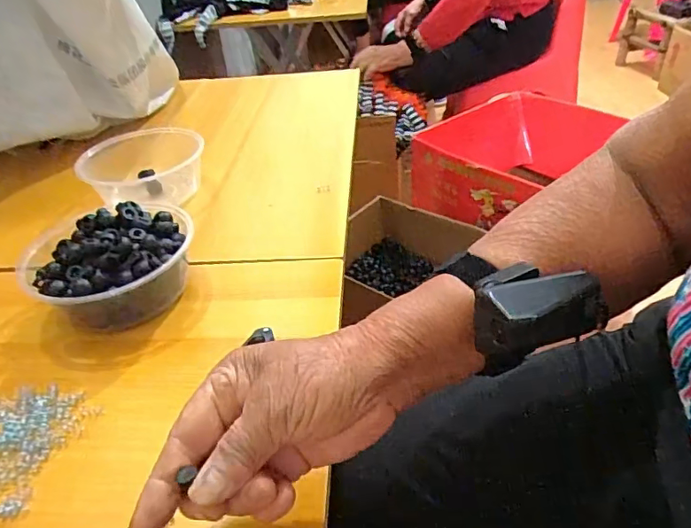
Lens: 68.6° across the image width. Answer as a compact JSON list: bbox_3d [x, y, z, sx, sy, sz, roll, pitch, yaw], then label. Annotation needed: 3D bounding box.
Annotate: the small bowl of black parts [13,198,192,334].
[{"bbox_3d":[-0.198,0.005,0.442,0.138,0.068,0.132,-20,39,-19],"label":"small bowl of black parts"}]

